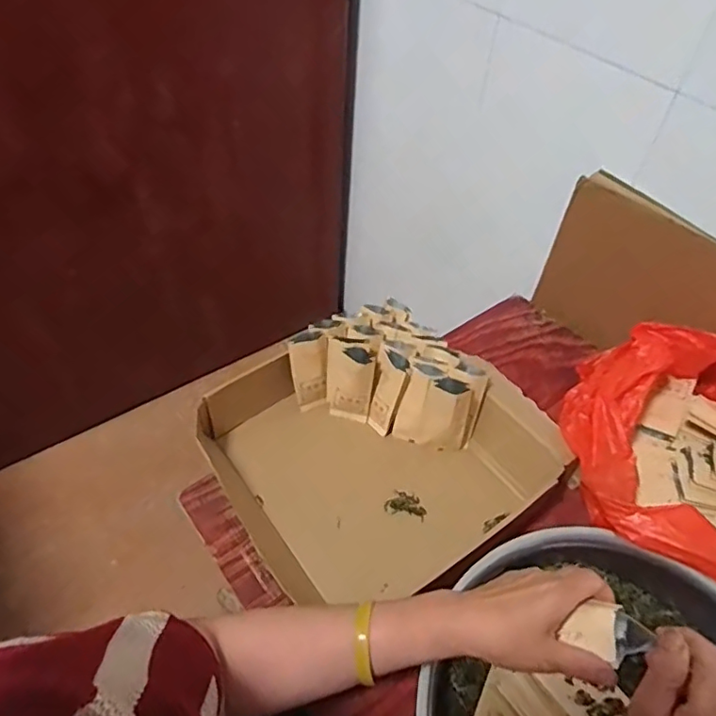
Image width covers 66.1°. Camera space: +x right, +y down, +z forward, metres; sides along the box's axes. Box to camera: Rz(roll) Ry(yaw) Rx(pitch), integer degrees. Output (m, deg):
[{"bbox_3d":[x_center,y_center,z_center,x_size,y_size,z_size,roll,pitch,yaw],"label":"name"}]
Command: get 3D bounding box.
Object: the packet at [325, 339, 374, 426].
[{"bbox_3d":[-0.012,0.035,0.715,0.058,0.113,0.024,10,32,9],"label":"packet"}]

